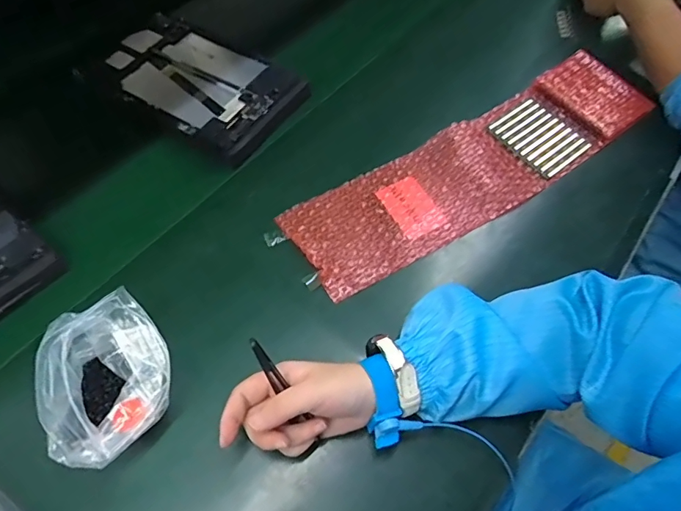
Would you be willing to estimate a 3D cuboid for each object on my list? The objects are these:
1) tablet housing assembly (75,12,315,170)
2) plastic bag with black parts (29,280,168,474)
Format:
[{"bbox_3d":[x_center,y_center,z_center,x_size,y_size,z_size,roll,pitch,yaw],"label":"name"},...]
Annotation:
[{"bbox_3d":[-0.184,-0.221,0.579,0.263,0.028,0.141,33,63,18],"label":"tablet housing assembly"},{"bbox_3d":[-0.180,0.094,0.362,0.079,0.072,0.118,-11,59,-8],"label":"plastic bag with black parts"}]

